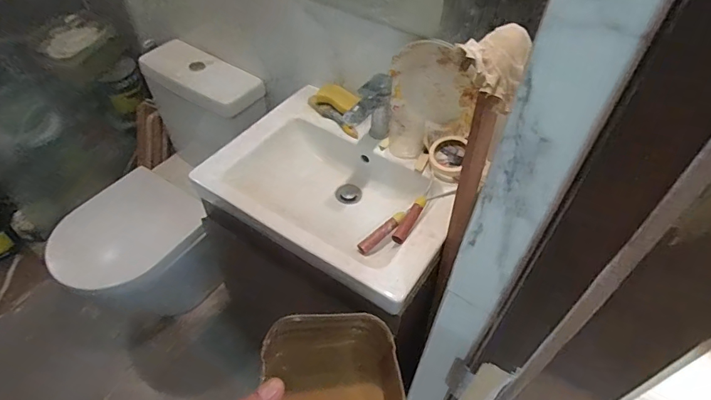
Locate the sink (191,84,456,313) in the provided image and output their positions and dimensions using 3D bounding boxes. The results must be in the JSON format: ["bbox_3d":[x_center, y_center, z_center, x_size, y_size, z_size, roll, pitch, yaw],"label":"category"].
[{"bbox_3d":[-0.044,-0.012,0.996,0.526,0.134,0.364,28,54,21],"label":"sink"}]

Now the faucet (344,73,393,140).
[{"bbox_3d":[0.033,-0.182,0.977,0.061,0.164,0.146,22,52,17],"label":"faucet"}]

